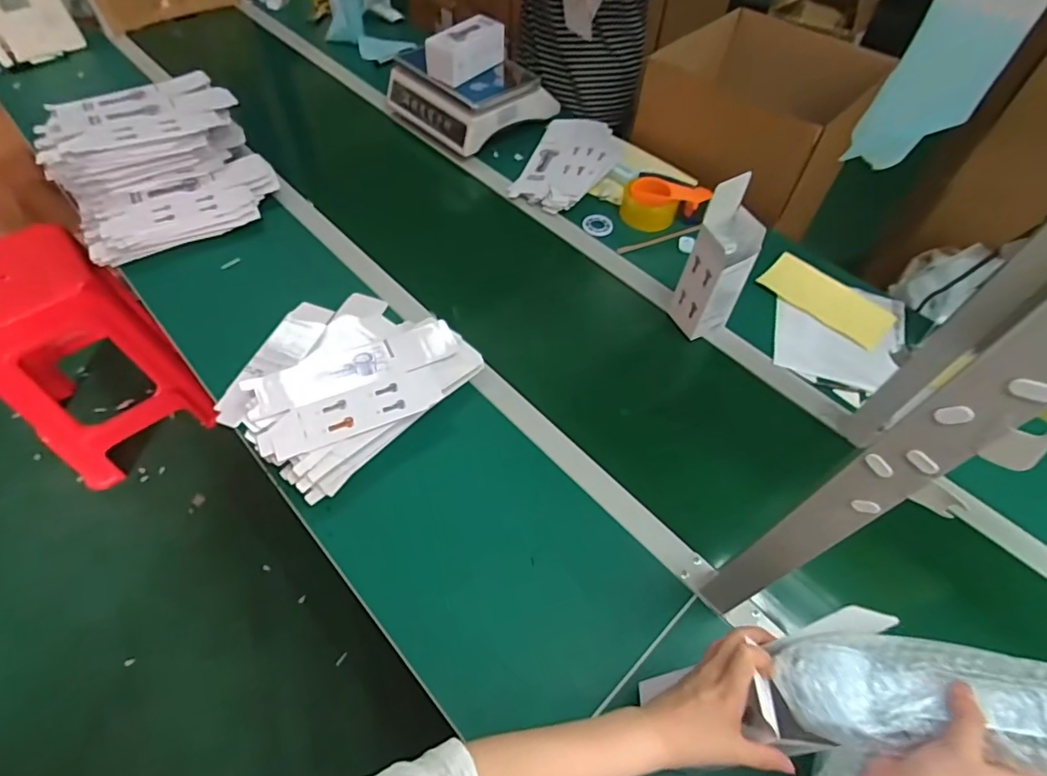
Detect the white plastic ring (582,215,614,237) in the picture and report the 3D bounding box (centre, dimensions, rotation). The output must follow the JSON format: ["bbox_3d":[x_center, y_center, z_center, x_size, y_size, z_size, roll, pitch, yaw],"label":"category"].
[{"bbox_3d":[0.144,-0.314,1.027,0.058,0.008,0.065,19,55,8],"label":"white plastic ring"}]

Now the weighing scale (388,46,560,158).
[{"bbox_3d":[-0.121,-0.656,1.184,0.289,0.105,0.243,39,60,21],"label":"weighing scale"}]

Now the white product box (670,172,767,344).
[{"bbox_3d":[0.294,-0.185,0.808,0.077,0.231,0.081,-17,58,-17],"label":"white product box"}]

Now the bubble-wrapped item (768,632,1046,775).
[{"bbox_3d":[0.289,0.218,0.382,0.190,0.037,0.076,-7,50,25],"label":"bubble-wrapped item"}]

